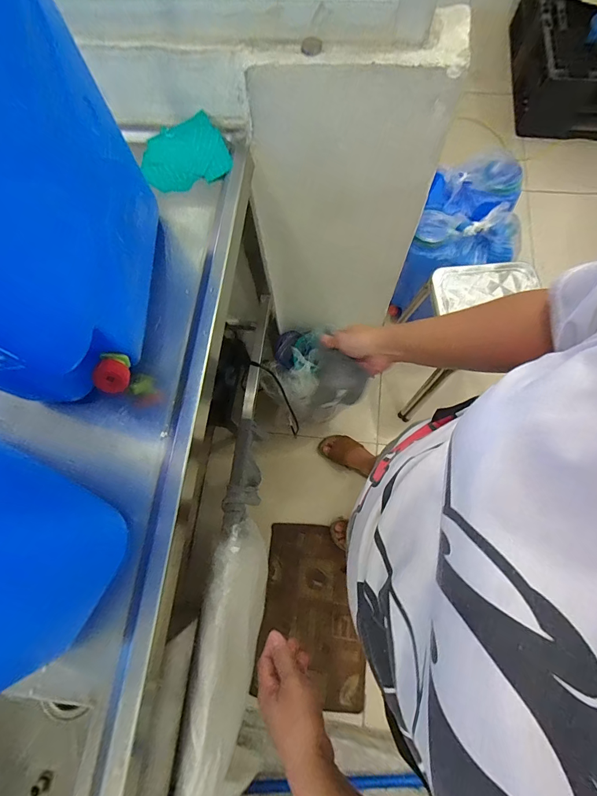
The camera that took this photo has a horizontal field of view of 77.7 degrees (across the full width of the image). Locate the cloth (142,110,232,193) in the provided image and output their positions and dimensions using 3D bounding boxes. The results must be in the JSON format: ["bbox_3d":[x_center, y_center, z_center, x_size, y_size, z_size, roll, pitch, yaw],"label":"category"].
[{"bbox_3d":[-0.181,-0.385,0.584,0.132,0.032,0.109,-21,73,-5],"label":"cloth"}]

